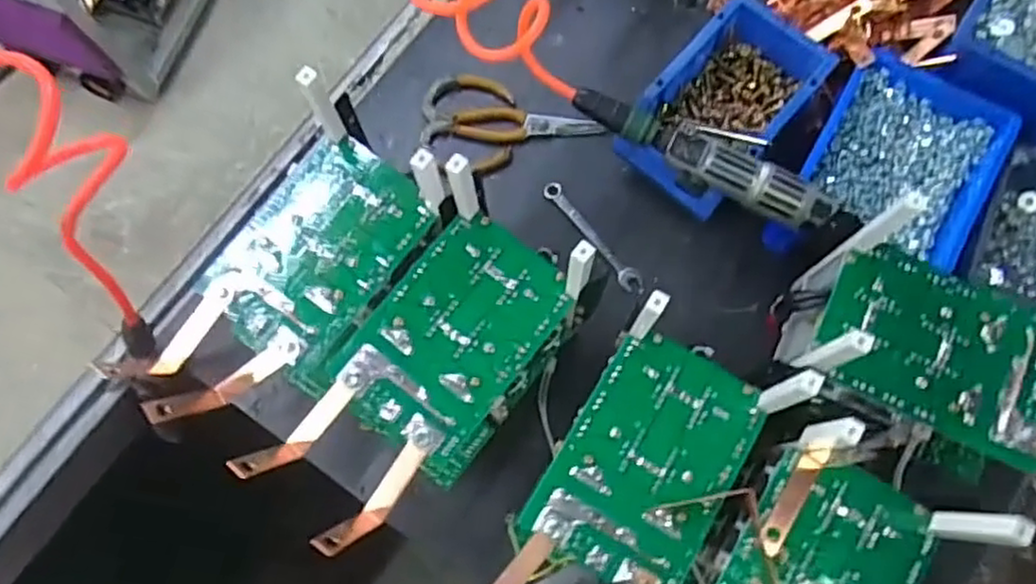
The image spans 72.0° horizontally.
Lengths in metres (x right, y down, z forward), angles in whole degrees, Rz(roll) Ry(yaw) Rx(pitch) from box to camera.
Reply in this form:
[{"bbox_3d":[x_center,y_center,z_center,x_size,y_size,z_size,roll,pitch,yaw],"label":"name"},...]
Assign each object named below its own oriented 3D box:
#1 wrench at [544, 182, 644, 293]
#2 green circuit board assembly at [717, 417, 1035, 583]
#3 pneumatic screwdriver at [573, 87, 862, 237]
[{"bbox_3d":[0.070,-0.055,0.672,0.021,0.010,0.127,-38,77,-8],"label":"wrench"},{"bbox_3d":[0.198,0.179,0.436,0.110,0.073,0.179,31,78,10],"label":"green circuit board assembly"},{"bbox_3d":[0.153,-0.106,0.580,0.235,0.033,0.046,23,77,8],"label":"pneumatic screwdriver"}]

